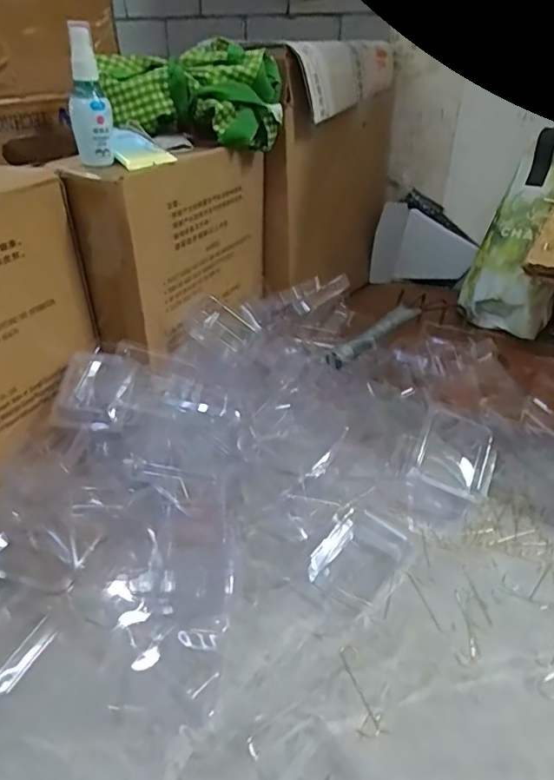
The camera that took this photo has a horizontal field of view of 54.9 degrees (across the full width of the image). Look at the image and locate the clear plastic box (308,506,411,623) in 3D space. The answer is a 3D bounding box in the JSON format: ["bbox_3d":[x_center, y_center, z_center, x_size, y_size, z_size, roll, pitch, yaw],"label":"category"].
[{"bbox_3d":[0.073,0.139,0.452,0.063,0.029,0.090,23,39,29],"label":"clear plastic box"}]

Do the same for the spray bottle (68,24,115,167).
[{"bbox_3d":[-0.180,-0.278,0.510,0.038,0.116,0.032,-10,35,-15],"label":"spray bottle"}]

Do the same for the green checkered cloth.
[{"bbox_3d":[-0.099,-0.349,0.634,0.208,0.094,0.099,-3,34,-4],"label":"green checkered cloth"}]

